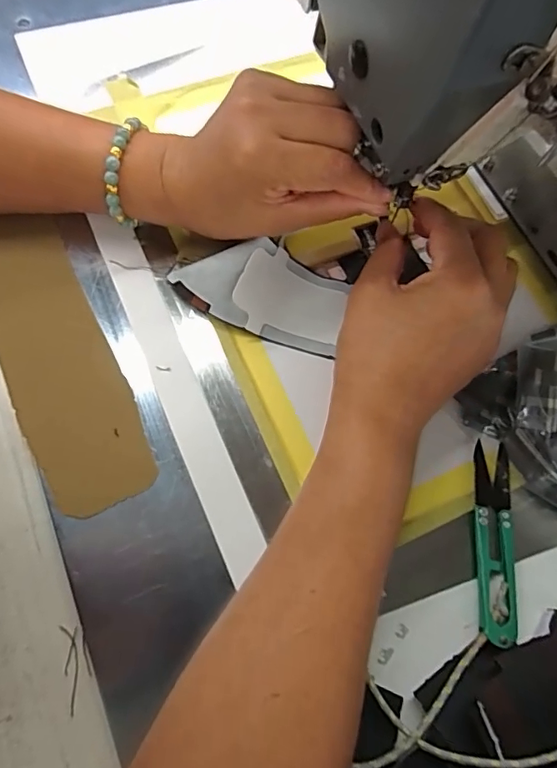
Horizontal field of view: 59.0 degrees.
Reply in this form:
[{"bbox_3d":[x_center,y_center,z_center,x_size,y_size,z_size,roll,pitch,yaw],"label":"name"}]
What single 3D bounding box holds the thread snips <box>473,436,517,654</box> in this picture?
[{"bbox_3d":[0.119,0.083,0.269,0.022,0.010,0.104,7,70,-2],"label":"thread snips"}]

